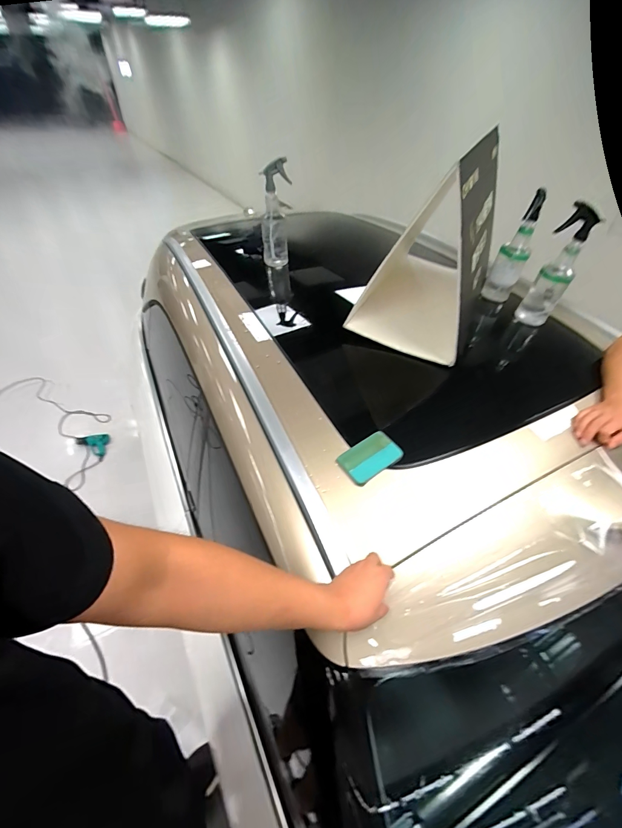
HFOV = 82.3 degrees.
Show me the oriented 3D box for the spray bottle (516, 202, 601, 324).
[{"bbox_3d":[0.684,-0.399,0.998,0.090,0.319,0.077,29,51,24],"label":"spray bottle"}]

